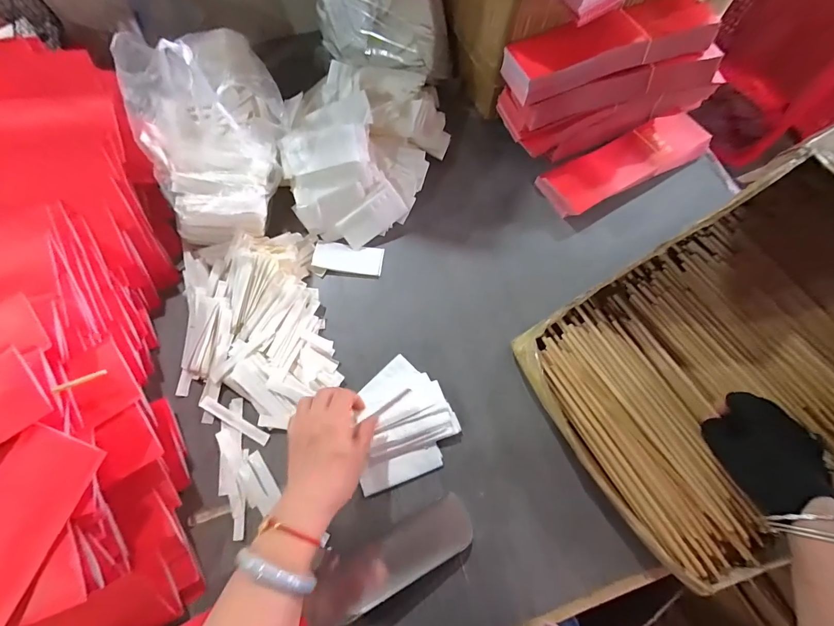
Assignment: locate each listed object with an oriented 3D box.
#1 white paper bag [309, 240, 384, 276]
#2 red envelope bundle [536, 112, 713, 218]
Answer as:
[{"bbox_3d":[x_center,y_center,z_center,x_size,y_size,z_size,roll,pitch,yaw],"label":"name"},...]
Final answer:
[{"bbox_3d":[-0.095,-0.078,0.537,0.095,0.009,0.043,8,69,2],"label":"white paper bag"},{"bbox_3d":[0.326,-0.234,0.593,0.282,0.021,0.084,-27,72,-11],"label":"red envelope bundle"}]

